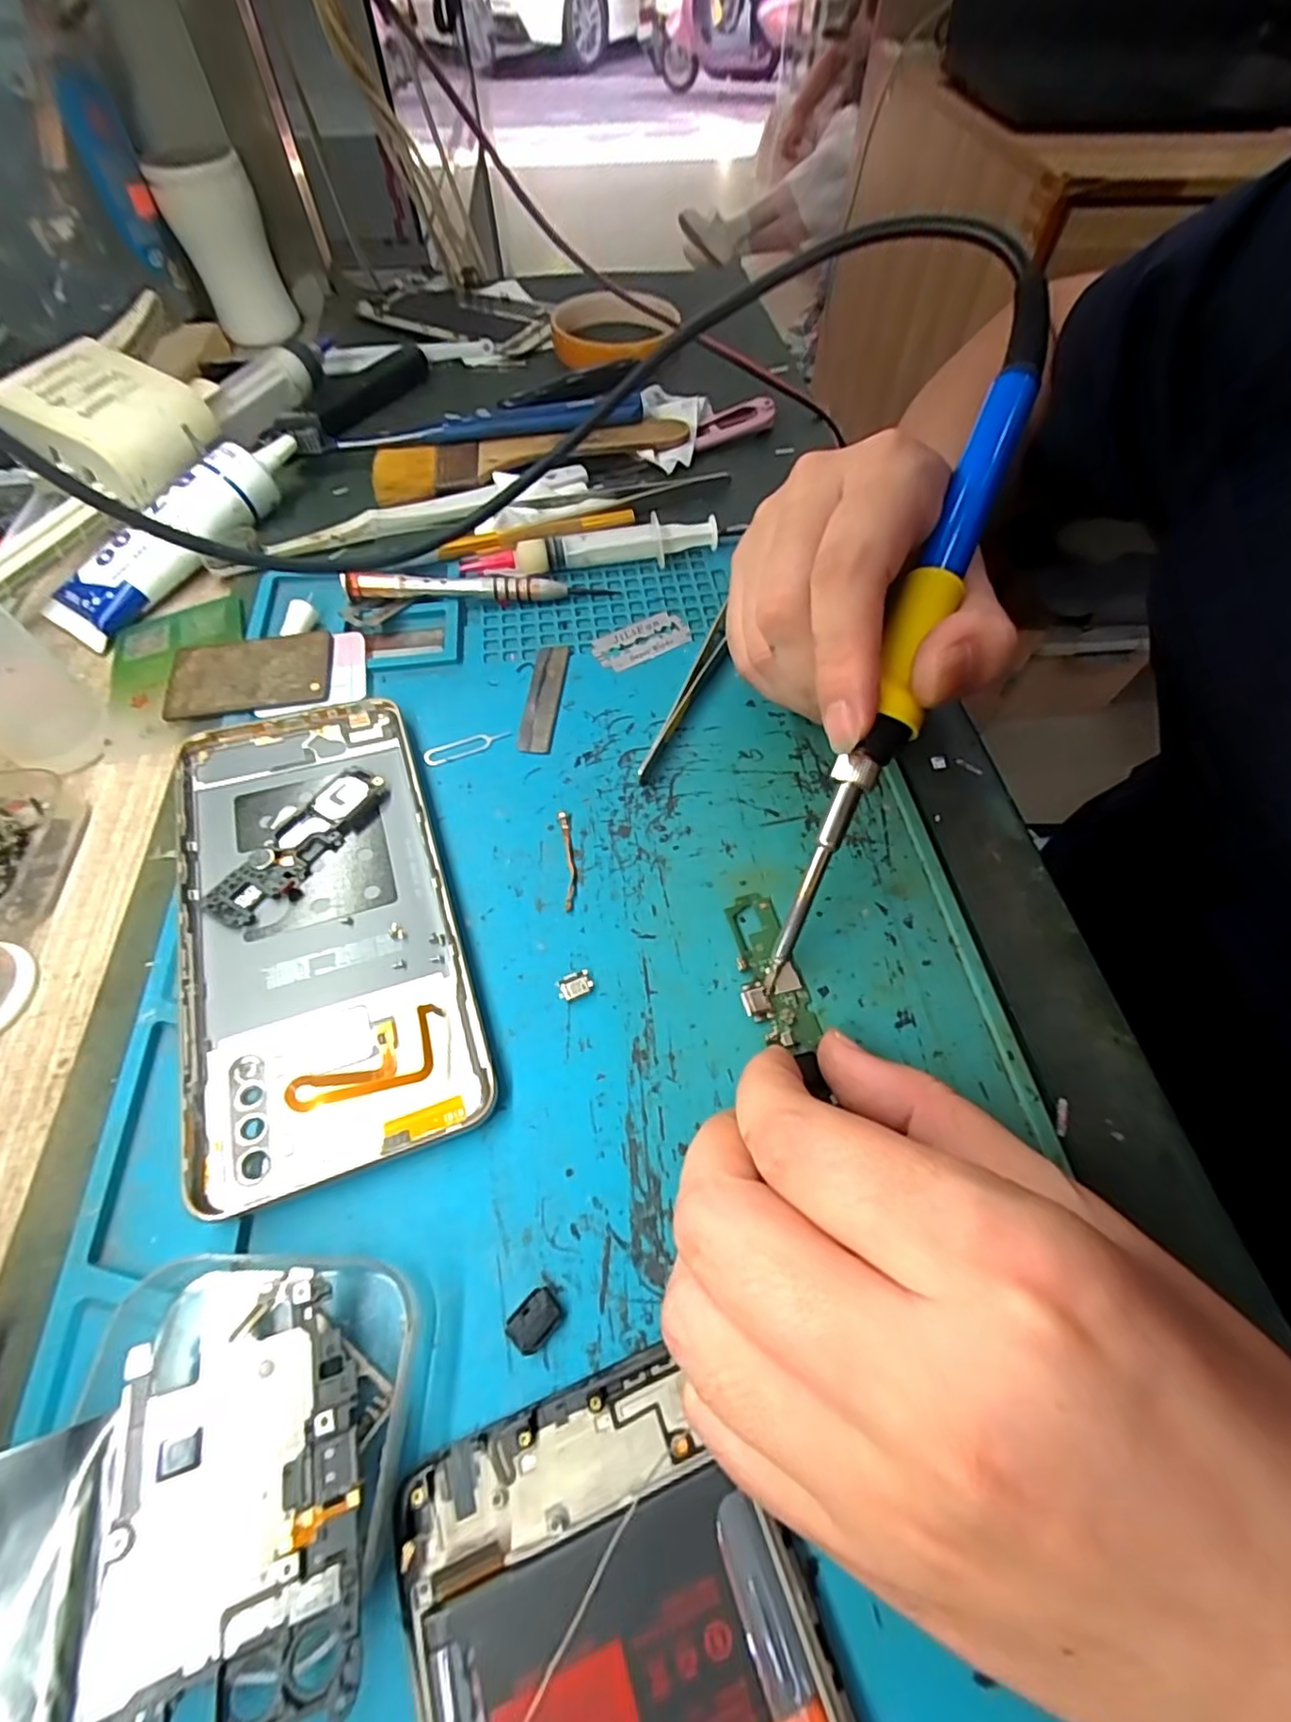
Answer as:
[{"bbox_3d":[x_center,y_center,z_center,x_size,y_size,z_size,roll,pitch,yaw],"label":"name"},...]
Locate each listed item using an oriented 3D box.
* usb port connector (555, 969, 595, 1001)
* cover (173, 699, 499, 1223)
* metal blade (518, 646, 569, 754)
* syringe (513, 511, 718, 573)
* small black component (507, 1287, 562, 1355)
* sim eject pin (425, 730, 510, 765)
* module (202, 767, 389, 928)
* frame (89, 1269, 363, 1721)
[{"bbox_3d":[-0.021,0.037,0.189,0.010,0.004,0.008,-15,60,-8],"label":"usb port connector"},{"bbox_3d":[-0.102,0.013,0.198,0.075,0.015,0.159,-19,61,-10],"label":"cover"},{"bbox_3d":[-0.040,-0.066,0.250,0.013,0.004,0.056,3,59,3],"label":"metal blade"},{"bbox_3d":[-0.013,-0.142,0.286,0.090,0.015,0.012,-6,59,-3],"label":"syringe"},{"bbox_3d":[-0.026,0.107,0.147,0.012,0.004,0.009,-41,67,-21],"label":"small black component"},{"bbox_3d":[-0.067,-0.043,0.239,0.033,0.004,0.008,-21,68,-11],"label":"sim eject pin"},{"bbox_3d":[-0.113,-0.006,0.209,0.019,0.006,0.066,23,62,14],"label":"module"},{"bbox_3d":[-0.077,0.121,0.120,0.040,0.004,0.067,-11,52,-18],"label":"frame"}]

